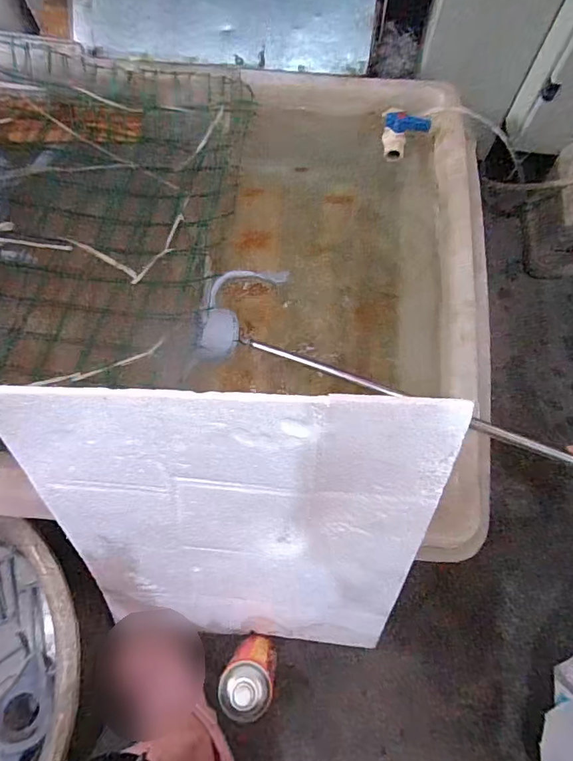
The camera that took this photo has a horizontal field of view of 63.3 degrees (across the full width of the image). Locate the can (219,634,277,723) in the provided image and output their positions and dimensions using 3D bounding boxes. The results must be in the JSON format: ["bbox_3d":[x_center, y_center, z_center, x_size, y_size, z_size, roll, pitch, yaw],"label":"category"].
[{"bbox_3d":[-0.048,0.393,0.631,0.063,0.211,0.062,0,69,0],"label":"can"}]

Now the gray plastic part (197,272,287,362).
[{"bbox_3d":[-0.081,-0.120,0.726,0.079,0.042,0.196,30,72,10],"label":"gray plastic part"}]

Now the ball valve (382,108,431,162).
[{"bbox_3d":[0.204,-0.439,0.822,0.089,0.055,0.077,19,70,7],"label":"ball valve"}]

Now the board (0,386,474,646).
[{"bbox_3d":[-0.050,0.200,0.549,0.400,0.513,0.018,2,43,2],"label":"board"}]

